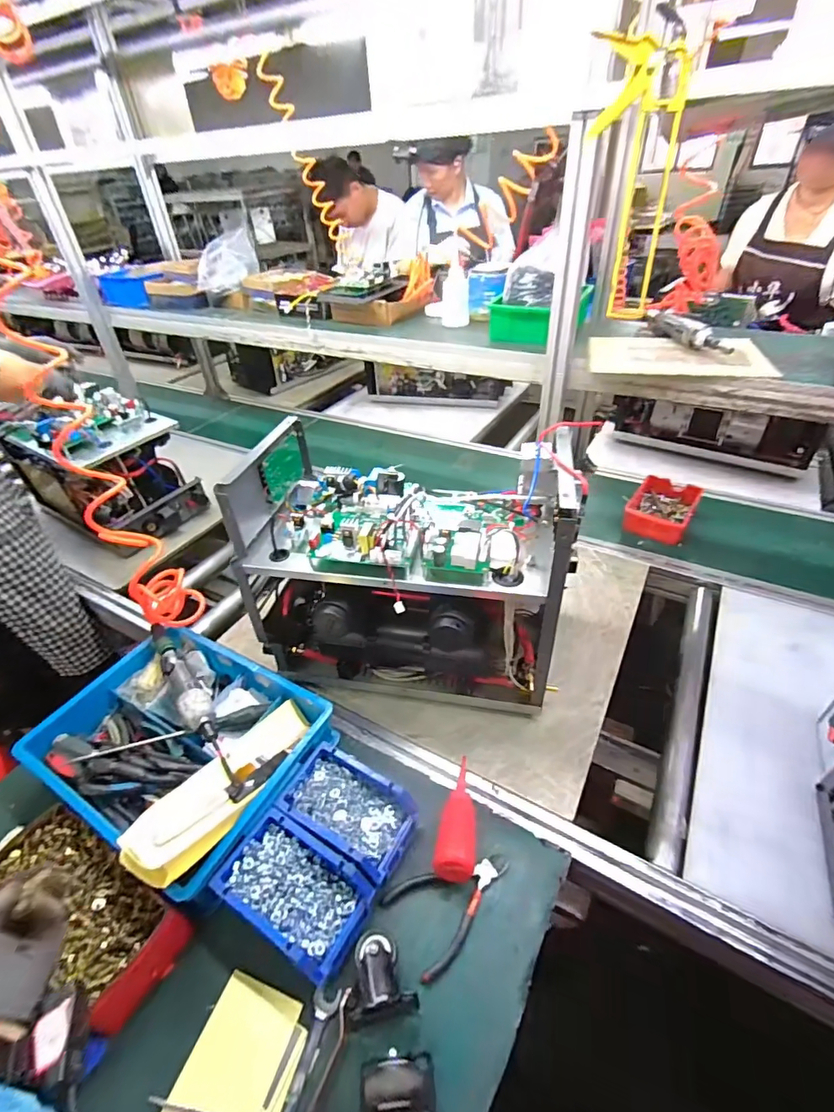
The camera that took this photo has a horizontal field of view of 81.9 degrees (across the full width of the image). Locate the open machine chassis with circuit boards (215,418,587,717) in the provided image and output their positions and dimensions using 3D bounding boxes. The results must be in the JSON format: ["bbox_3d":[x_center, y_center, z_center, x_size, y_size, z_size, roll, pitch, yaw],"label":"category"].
[{"bbox_3d":[-0.018,0.027,0.795,0.464,0.406,0.289,2,40,7],"label":"open machine chassis with circuit boards"}]

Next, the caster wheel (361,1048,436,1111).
[{"bbox_3d":[-0.019,0.495,0.443,0.069,0.063,0.054,-4,40,-1],"label":"caster wheel"}]

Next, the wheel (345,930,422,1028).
[{"bbox_3d":[-0.046,0.448,0.514,0.071,0.050,0.085,-13,40,-11],"label":"wheel"}]

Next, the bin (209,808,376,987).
[{"bbox_3d":[-0.140,0.396,0.564,0.160,0.066,0.106,18,44,24],"label":"bin"}]

